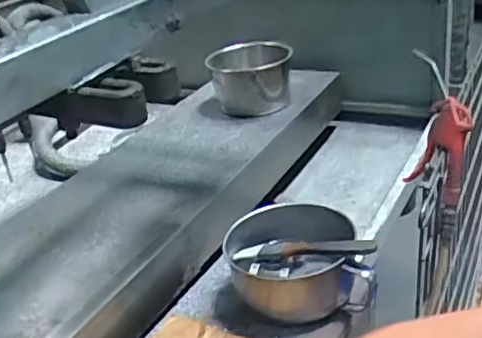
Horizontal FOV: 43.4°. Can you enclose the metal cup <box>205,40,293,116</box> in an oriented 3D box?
[{"bbox_3d":[0.020,-0.161,1.128,0.146,0.124,0.146,-6,28,2],"label":"metal cup"}]

